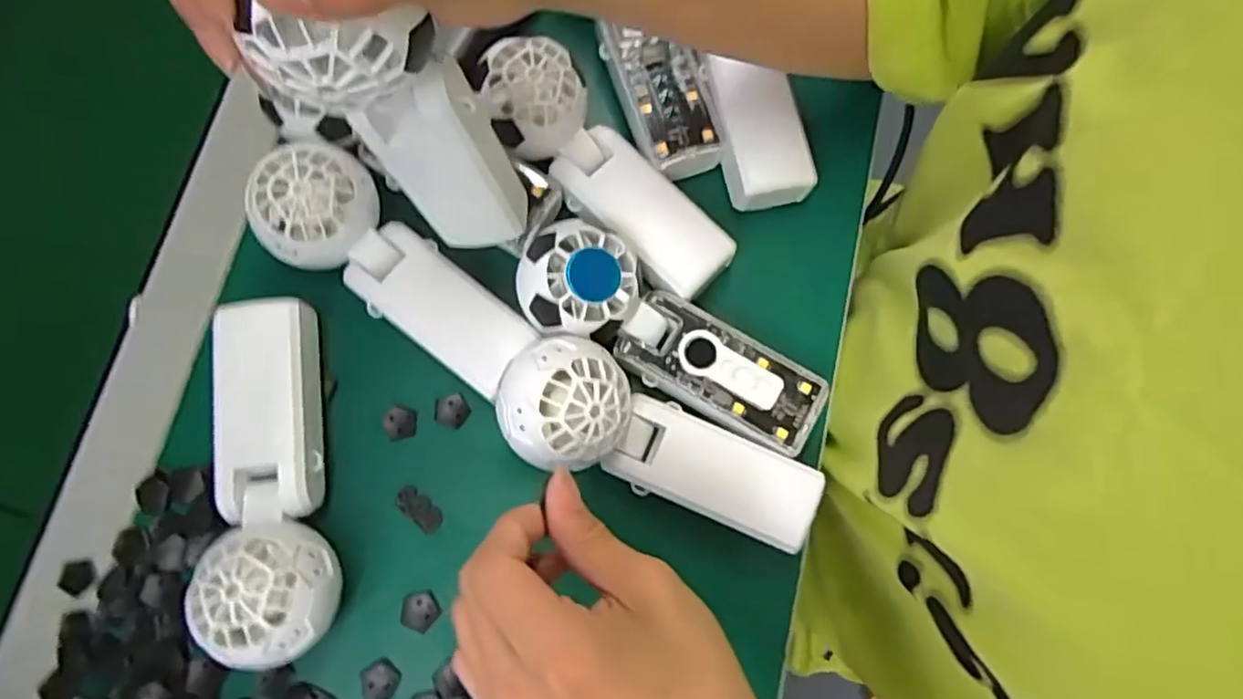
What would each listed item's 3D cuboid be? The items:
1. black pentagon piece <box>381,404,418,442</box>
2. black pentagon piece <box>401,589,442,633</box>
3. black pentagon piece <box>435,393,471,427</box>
[{"bbox_3d":[-0.121,0.040,0.366,0.017,0.004,0.019,0,78,-1],"label":"black pentagon piece"},{"bbox_3d":[-0.105,0.135,0.348,0.019,0.004,0.019,38,80,7],"label":"black pentagon piece"},{"bbox_3d":[-0.093,0.034,0.371,0.018,0.004,0.018,-1,78,-1],"label":"black pentagon piece"}]

